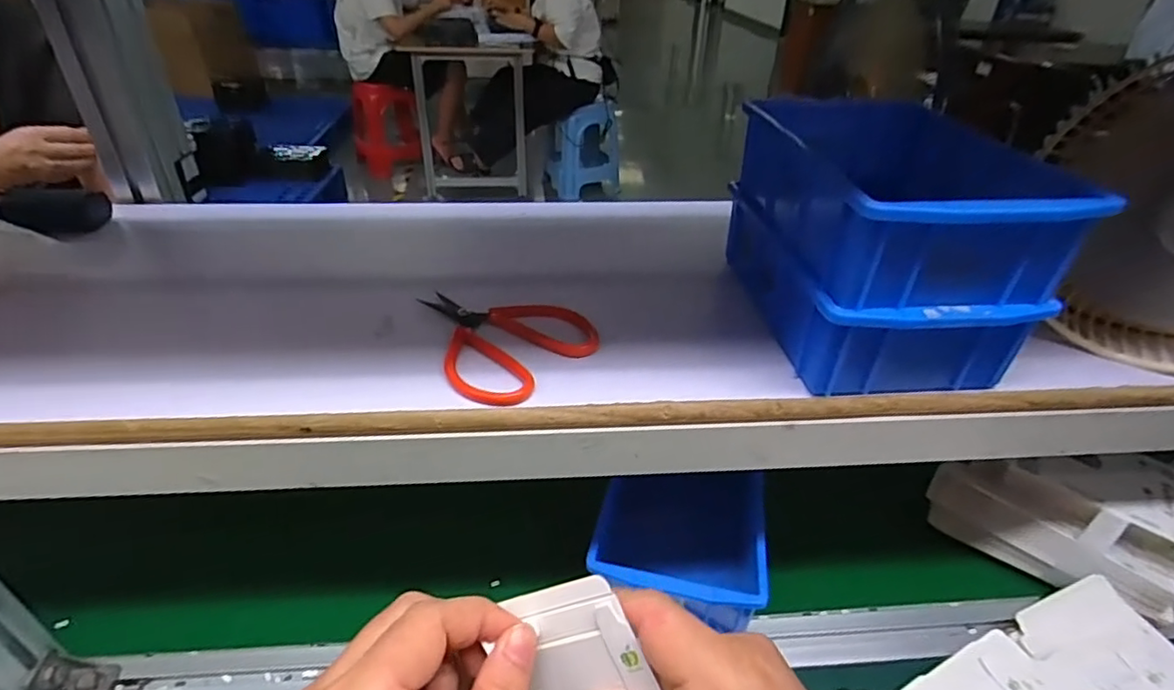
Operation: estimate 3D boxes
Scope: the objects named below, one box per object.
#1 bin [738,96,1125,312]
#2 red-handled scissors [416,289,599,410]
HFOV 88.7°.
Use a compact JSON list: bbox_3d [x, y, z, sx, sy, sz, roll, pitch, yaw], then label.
[{"bbox_3d":[0.186,-0.092,0.369,0.132,0.059,0.193,-3,36,-7],"label":"bin"},{"bbox_3d":[-0.060,-0.007,0.387,0.109,0.012,0.092,28,43,32],"label":"red-handled scissors"}]

